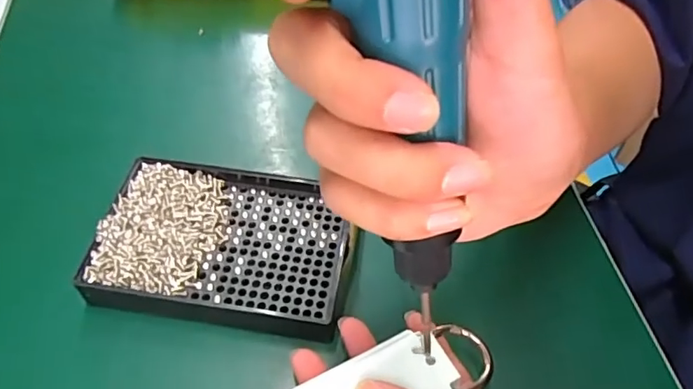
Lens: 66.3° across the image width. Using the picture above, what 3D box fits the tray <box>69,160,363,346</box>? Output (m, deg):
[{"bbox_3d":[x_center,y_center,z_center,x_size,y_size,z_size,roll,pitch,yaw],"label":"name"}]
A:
[{"bbox_3d":[-0.068,0.029,0.305,0.138,0.028,0.094,4,54,4],"label":"tray"}]

